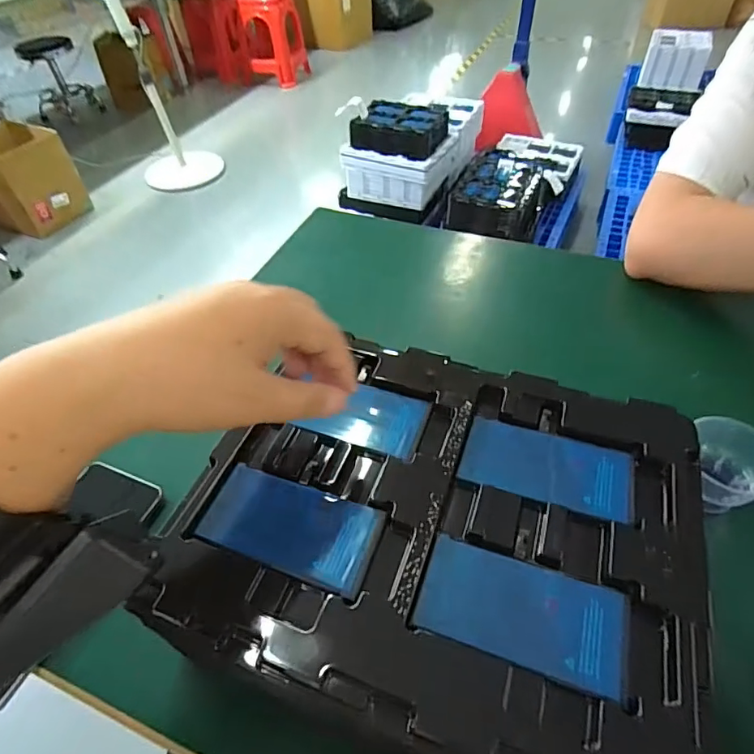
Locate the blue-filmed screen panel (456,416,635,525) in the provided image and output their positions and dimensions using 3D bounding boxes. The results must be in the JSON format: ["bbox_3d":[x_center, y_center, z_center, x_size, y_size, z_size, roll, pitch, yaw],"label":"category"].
[{"bbox_3d":[0.101,0.052,0.294,0.095,0.005,0.050,14,51,15],"label":"blue-filmed screen panel"}]

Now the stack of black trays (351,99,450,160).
[{"bbox_3d":[0.078,-0.795,1.575,0.267,0.091,0.206,19,52,19],"label":"stack of black trays"}]

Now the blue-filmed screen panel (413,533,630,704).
[{"bbox_3d":[0.070,0.113,0.239,0.095,0.004,0.050,14,51,15],"label":"blue-filmed screen panel"}]

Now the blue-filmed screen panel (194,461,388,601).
[{"bbox_3d":[-0.048,0.081,0.272,0.096,0.004,0.049,14,51,15],"label":"blue-filmed screen panel"}]

